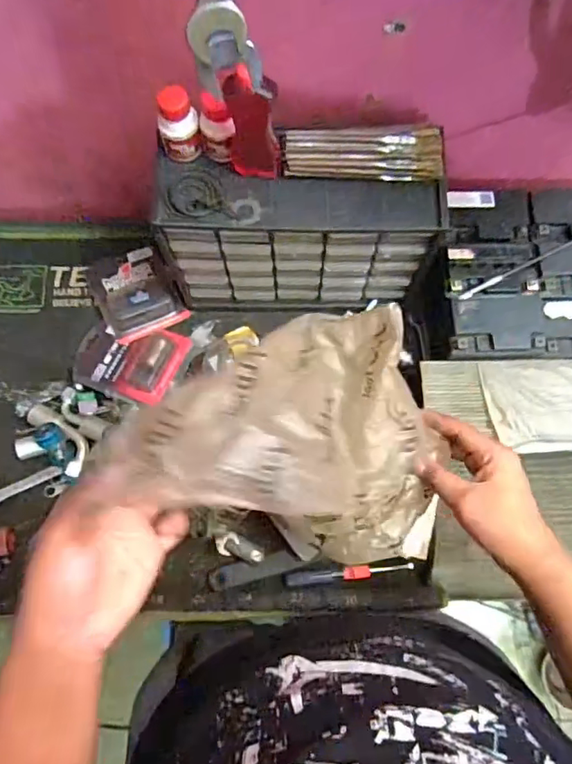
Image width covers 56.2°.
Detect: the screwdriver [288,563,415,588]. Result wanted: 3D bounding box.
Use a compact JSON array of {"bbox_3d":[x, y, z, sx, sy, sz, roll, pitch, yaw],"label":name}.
[{"bbox_3d":[0.075,0.229,0.642,0.152,0.014,0.014,-6,75,-2],"label":"screwdriver"}]

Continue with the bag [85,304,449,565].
[{"bbox_3d":[0.015,0.037,0.443,0.227,0.205,0.186,10,75,2],"label":"bag"}]

